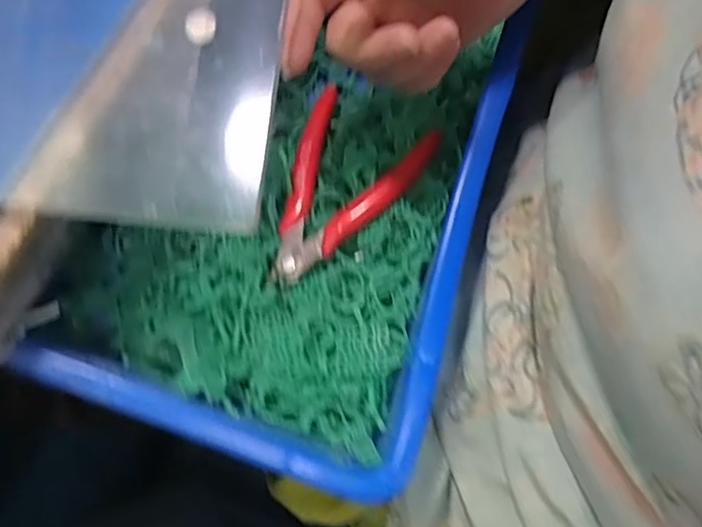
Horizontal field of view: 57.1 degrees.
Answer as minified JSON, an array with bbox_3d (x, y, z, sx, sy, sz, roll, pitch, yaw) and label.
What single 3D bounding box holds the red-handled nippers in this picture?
[{"bbox_3d":[-0.008,-0.037,0.348,0.068,0.008,0.106,27,80,6],"label":"red-handled nippers"}]

